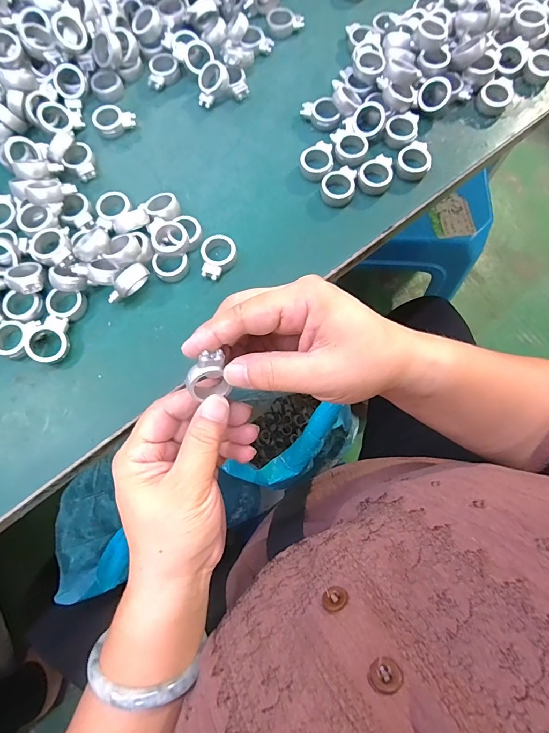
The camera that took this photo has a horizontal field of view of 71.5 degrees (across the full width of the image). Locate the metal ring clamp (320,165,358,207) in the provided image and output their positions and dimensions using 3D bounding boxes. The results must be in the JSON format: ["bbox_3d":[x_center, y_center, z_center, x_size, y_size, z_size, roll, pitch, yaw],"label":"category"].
[{"bbox_3d":[0.051,-0.142,0.300,0.026,0.009,0.033,20,76,6],"label":"metal ring clamp"}]

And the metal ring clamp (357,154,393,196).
[{"bbox_3d":[0.080,-0.152,0.301,0.026,0.009,0.031,19,76,6],"label":"metal ring clamp"}]

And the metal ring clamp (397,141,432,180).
[{"bbox_3d":[0.111,-0.165,0.305,0.025,0.011,0.029,12,75,4],"label":"metal ring clamp"}]

